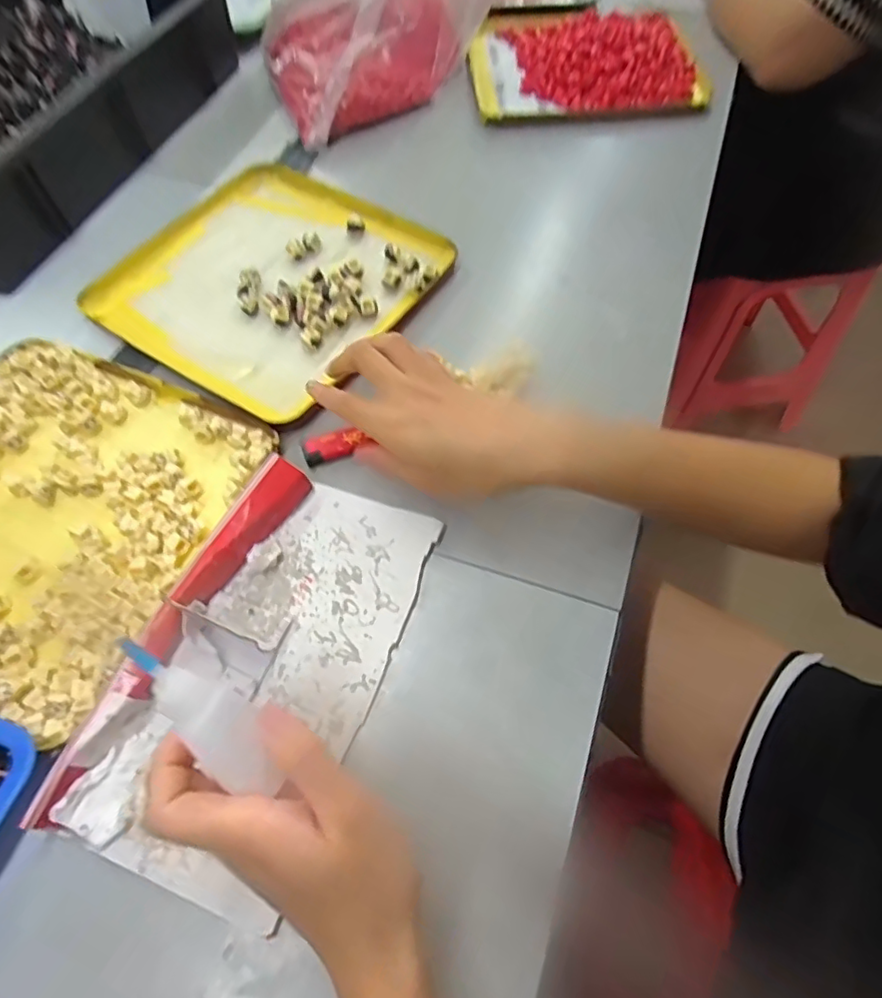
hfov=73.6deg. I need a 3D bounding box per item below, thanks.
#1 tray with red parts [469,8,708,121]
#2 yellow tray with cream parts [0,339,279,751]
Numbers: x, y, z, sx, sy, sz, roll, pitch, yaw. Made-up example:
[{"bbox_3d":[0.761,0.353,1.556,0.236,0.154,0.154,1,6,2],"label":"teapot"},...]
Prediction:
[{"bbox_3d":[0.160,-0.497,0.670,0.247,0.038,0.213,-3,61,1],"label":"tray with red parts"},{"bbox_3d":[-0.267,0.004,0.397,0.228,0.021,0.236,22,64,9],"label":"yellow tray with cream parts"}]

